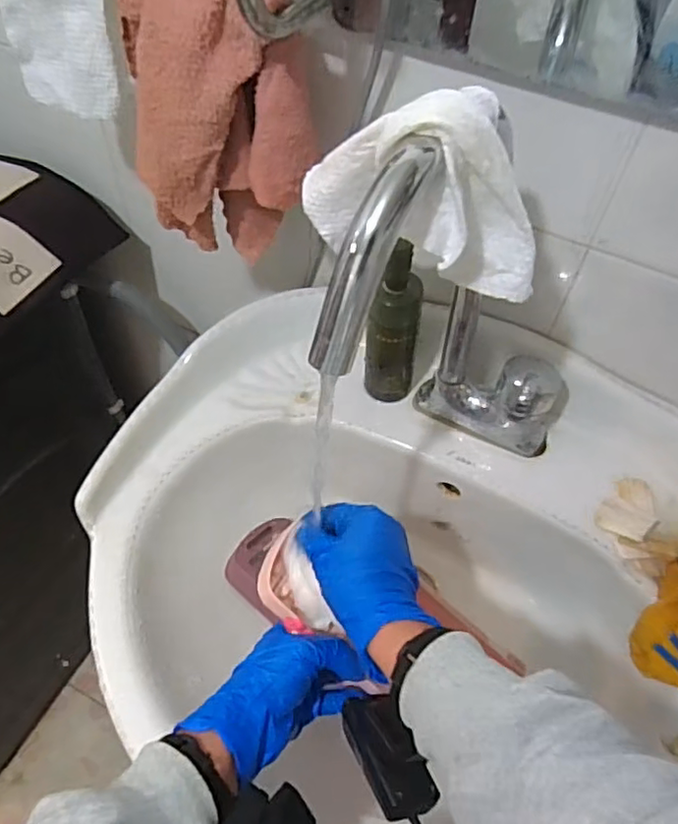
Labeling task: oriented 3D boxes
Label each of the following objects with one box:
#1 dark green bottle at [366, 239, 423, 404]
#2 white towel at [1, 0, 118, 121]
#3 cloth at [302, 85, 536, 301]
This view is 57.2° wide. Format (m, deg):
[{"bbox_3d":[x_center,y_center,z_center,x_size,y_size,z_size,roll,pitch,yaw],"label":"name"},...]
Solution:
[{"bbox_3d":[0.052,-0.071,0.552,0.045,0.162,0.032,21,55,10],"label":"dark green bottle"},{"bbox_3d":[-0.207,-0.278,0.457,0.102,0.109,0.020,25,56,13],"label":"white towel"},{"bbox_3d":[0.047,-0.111,0.327,0.120,0.094,0.053,-5,55,-8],"label":"cloth"}]

